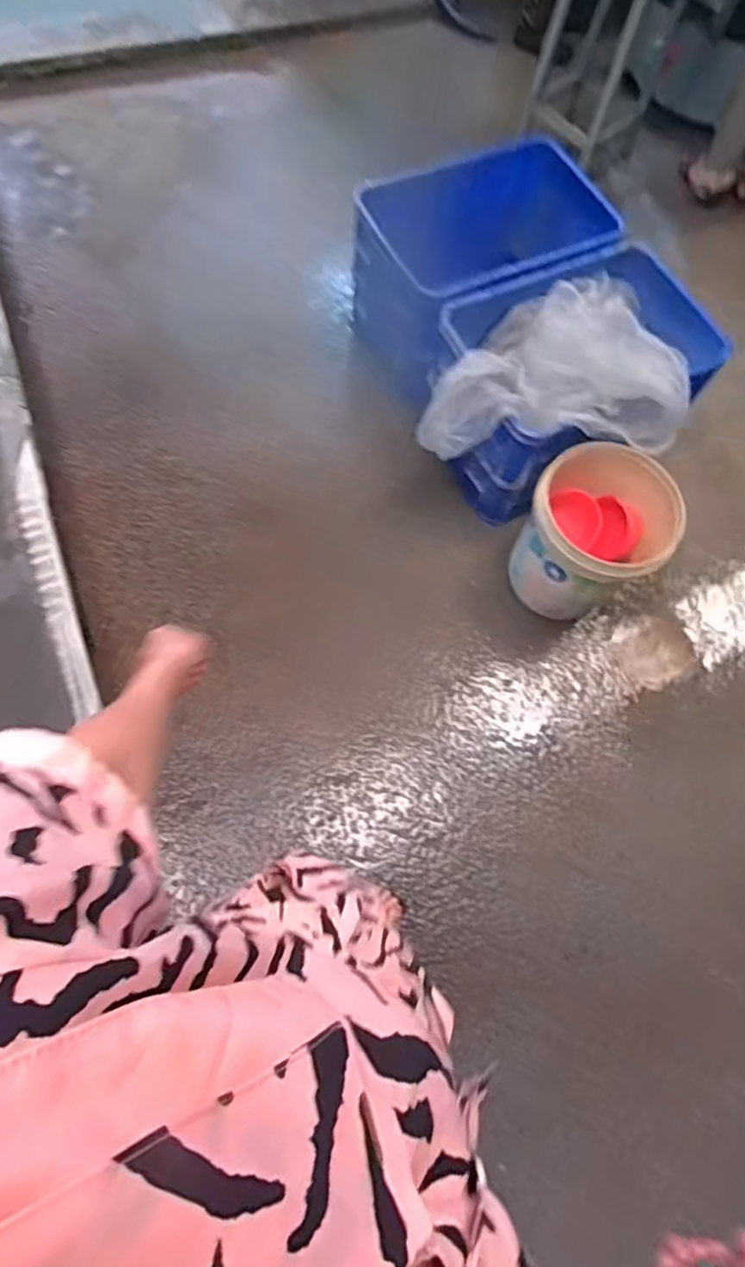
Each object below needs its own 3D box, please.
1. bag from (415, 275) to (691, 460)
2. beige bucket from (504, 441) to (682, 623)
[{"bbox_3d":[0.433,-0.664,1.405,0.575,0.233,0.522,9,69,-1],"label":"bag"},{"bbox_3d":[0.494,-0.201,1.456,0.298,0.358,0.292,1,69,-4],"label":"beige bucket"}]

